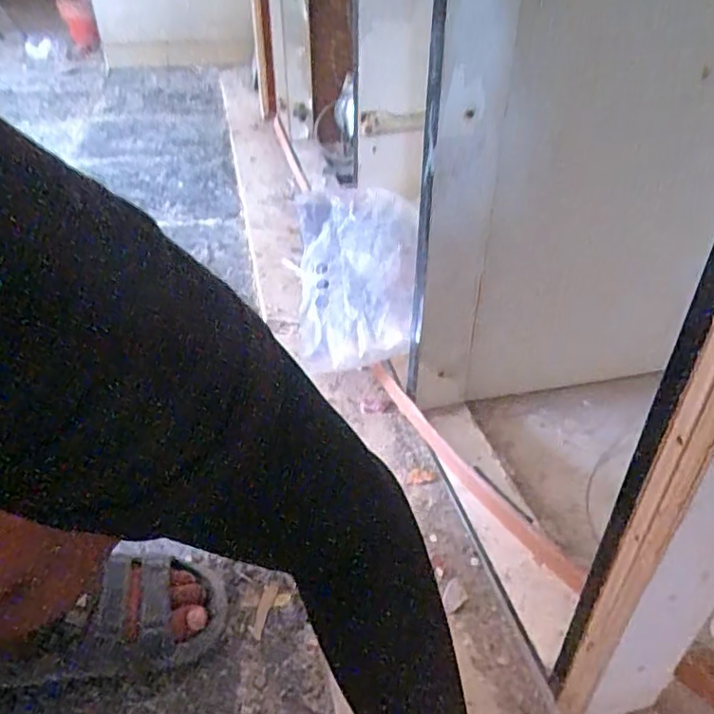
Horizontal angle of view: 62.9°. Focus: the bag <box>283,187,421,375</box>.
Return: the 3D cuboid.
[{"bbox_3d":[0.004,-0.129,0.843,0.180,0.055,0.295,-8,62,14],"label":"bag"}]

